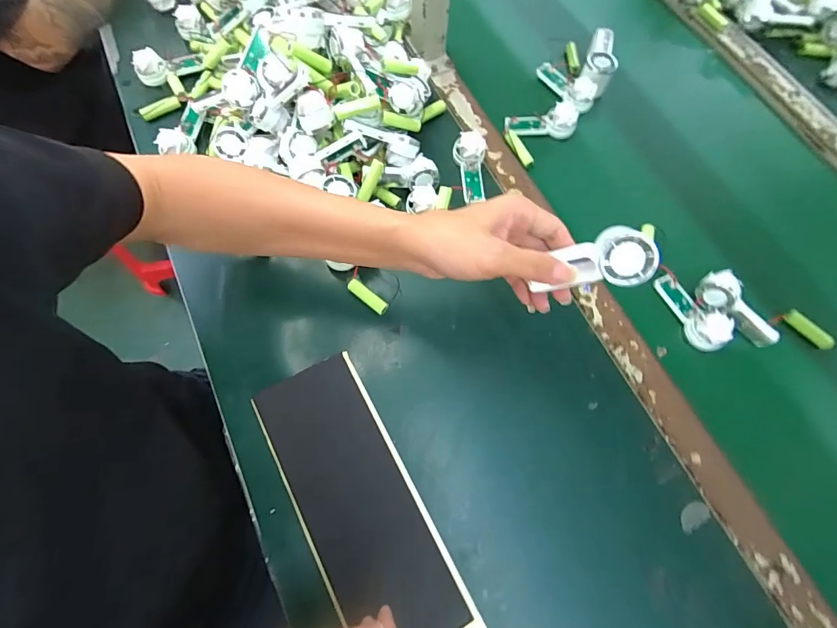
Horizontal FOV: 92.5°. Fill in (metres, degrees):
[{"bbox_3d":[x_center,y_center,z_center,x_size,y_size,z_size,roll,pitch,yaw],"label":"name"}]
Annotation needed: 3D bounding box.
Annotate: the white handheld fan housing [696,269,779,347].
[{"bbox_3d":[0.356,-0.006,0.444,0.037,0.027,0.093,-42,77,-16],"label":"white handheld fan housing"}]

